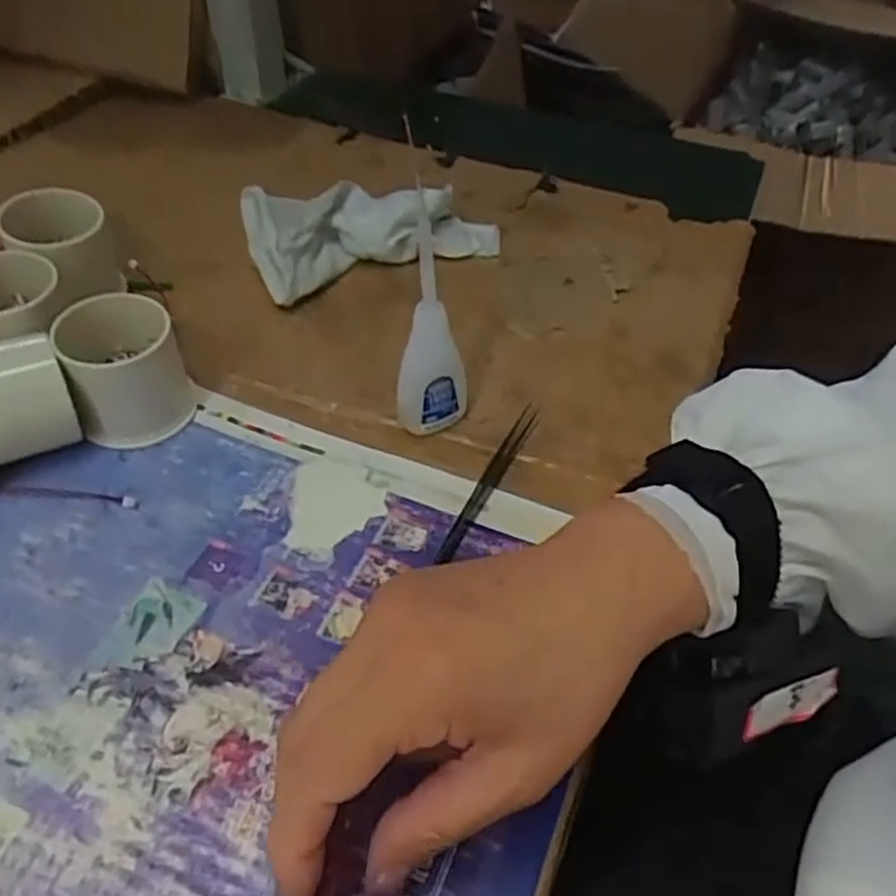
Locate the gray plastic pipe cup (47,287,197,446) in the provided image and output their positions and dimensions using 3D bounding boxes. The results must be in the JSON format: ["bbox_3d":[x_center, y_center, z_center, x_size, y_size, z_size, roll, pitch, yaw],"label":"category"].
[{"bbox_3d":[-0.150,-0.037,0.356,0.048,0.053,0.049,2,47,-2],"label":"gray plastic pipe cup"}]

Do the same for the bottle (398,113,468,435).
[{"bbox_3d":[-0.005,-0.058,0.336,0.031,0.125,0.029,5,47,0],"label":"bottle"}]

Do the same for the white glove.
[{"bbox_3d":[-0.045,-0.138,0.470,0.151,0.038,0.065,-19,51,-21],"label":"white glove"}]

